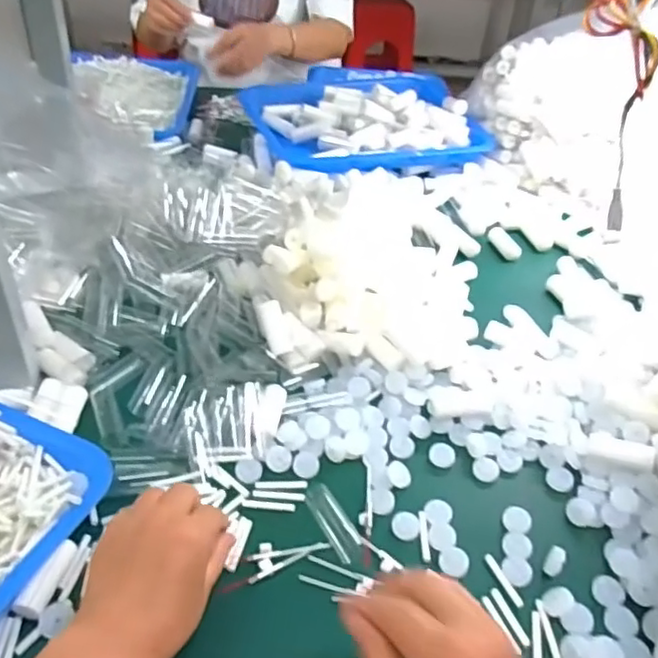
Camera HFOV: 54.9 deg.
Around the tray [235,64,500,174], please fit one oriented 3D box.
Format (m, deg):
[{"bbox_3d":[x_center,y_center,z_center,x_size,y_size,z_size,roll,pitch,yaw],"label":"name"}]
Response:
[{"bbox_3d":[0.051,-0.312,0.948,0.330,0.069,0.245,-10,43,-18],"label":"tray"}]

